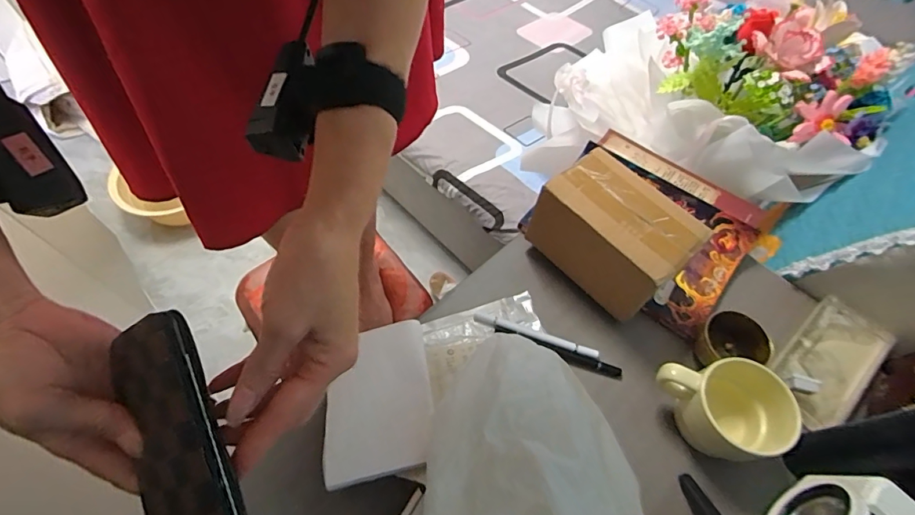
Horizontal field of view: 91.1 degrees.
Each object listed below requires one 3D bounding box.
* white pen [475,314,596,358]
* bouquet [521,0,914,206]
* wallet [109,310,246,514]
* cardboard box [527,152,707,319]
[{"bbox_3d":[0.086,0.085,0.494,0.137,0.007,0.012,16,60,6],"label":"white pen"},{"bbox_3d":[0.354,-0.296,0.766,0.317,0.239,0.572,-30,37,-19],"label":"bouquet"},{"bbox_3d":[-0.154,0.109,0.241,0.076,0.010,0.149,-21,83,23],"label":"wallet"},{"bbox_3d":[0.164,-0.020,0.495,0.096,0.115,0.153,-35,67,-21],"label":"cardboard box"}]

